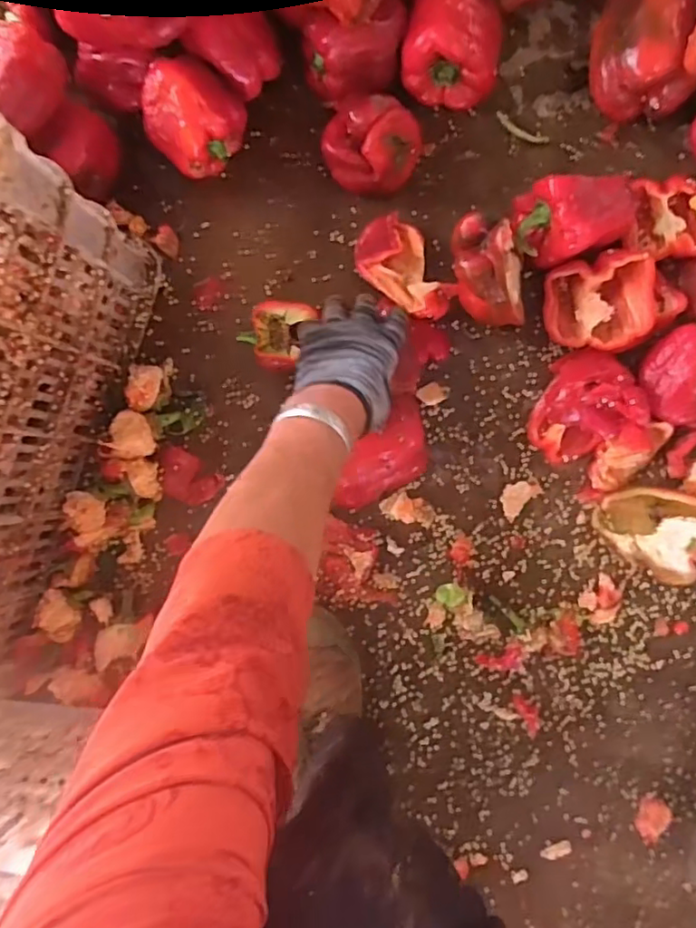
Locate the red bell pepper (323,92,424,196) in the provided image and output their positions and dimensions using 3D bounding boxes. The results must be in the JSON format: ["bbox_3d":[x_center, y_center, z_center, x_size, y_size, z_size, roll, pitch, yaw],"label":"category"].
[{"bbox_3d":[0.021,-0.315,0.597,0.092,0.068,0.079,24,92,5],"label":"red bell pepper"}]

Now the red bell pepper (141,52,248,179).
[{"bbox_3d":[-0.155,-0.345,0.604,0.081,0.092,0.086,0,90,6],"label":"red bell pepper"}]

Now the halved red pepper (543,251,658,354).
[{"bbox_3d":[0.242,-0.149,0.576,0.094,0.037,0.094,-5,84,23],"label":"halved red pepper"}]

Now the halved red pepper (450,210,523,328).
[{"bbox_3d":[0.133,-0.176,0.560,0.070,0.092,0.089,-6,88,6],"label":"halved red pepper"}]

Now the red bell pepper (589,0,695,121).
[{"bbox_3d":[0.274,-0.395,0.567,0.082,0.083,0.119,-4,90,6],"label":"red bell pepper"}]

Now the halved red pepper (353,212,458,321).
[{"bbox_3d":[0.055,-0.195,0.606,0.070,0.040,0.114,-30,87,5],"label":"halved red pepper"}]

